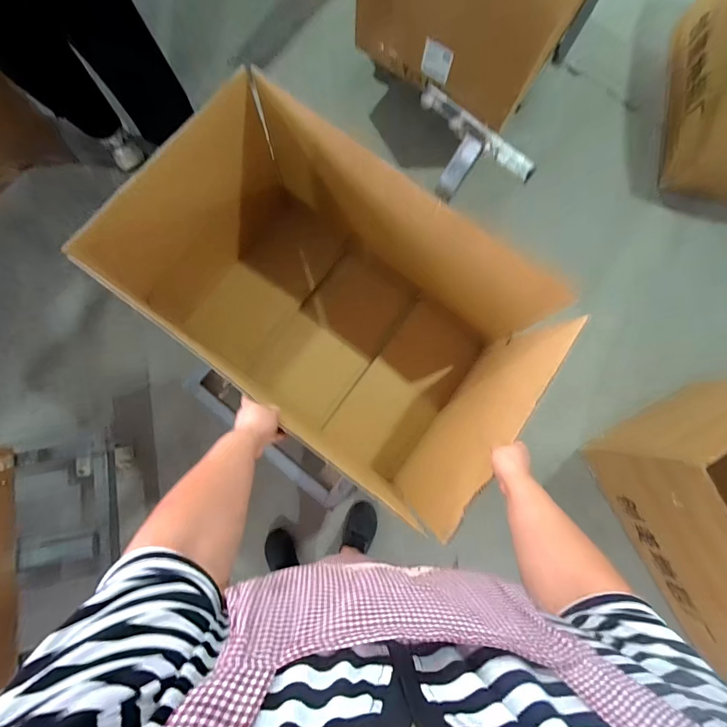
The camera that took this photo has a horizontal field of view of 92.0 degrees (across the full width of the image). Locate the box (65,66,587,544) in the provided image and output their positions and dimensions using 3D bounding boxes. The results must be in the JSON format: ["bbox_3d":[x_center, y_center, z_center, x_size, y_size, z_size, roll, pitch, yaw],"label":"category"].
[{"bbox_3d":[-0.063,-0.113,0.923,0.927,0.462,0.604,32,81,2],"label":"box"}]

